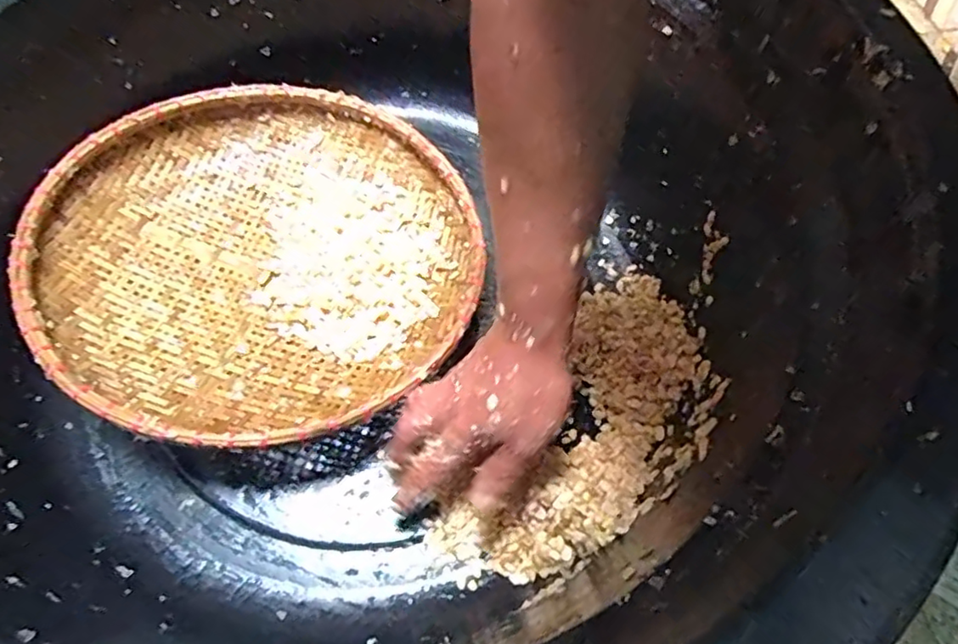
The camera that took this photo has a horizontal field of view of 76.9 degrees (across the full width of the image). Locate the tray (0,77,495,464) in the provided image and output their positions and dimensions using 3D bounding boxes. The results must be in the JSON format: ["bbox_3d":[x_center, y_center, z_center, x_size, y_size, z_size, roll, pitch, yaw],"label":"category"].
[{"bbox_3d":[-0.178,-0.063,0.514,0.338,0.091,0.347,3,63,2],"label":"tray"}]

